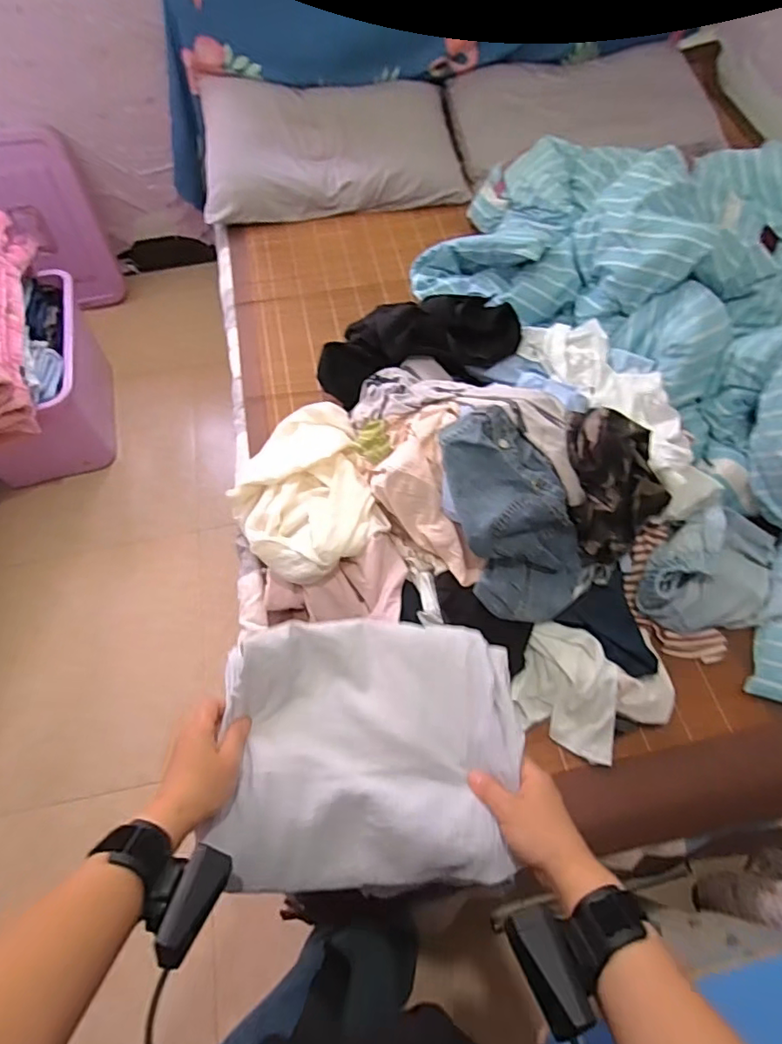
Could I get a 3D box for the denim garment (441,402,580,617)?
[{"bbox_3d":[0.182,-0.009,0.816,0.162,0.065,0.316,-22,96,-9],"label":"denim garment"}]

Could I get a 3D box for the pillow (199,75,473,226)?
[{"bbox_3d":[-0.161,-1.007,1.460,0.672,0.152,0.371,-9,63,-3],"label":"pillow"}]

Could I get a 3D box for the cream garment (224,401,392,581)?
[{"bbox_3d":[-0.157,-0.058,0.954,0.240,0.092,0.346,-16,63,-6],"label":"cream garment"}]

